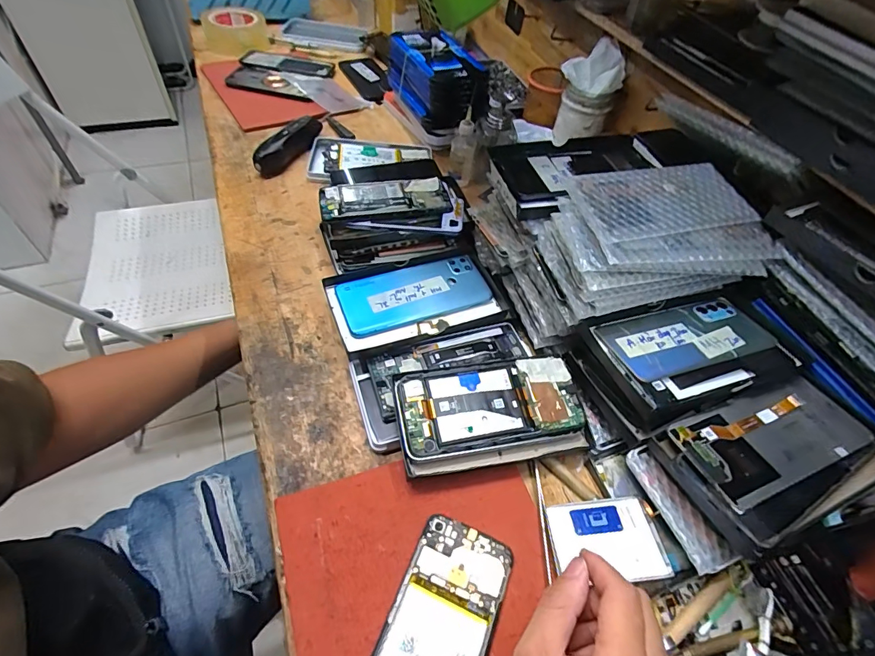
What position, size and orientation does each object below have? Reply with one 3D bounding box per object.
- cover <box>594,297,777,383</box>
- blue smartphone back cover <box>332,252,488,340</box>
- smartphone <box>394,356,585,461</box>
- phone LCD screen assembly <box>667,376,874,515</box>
[{"bbox_3d":[0.231,0.005,0.397,0.150,0.010,0.069,-12,55,-15],"label":"cover"},{"bbox_3d":[-0.023,-0.040,0.479,0.165,0.008,0.075,-14,62,-17],"label":"blue smartphone back cover"},{"bbox_3d":[0.047,0.068,0.388,0.162,0.007,0.073,-7,63,-12],"label":"smartphone"},{"bbox_3d":[0.269,0.082,0.341,0.157,0.011,0.070,-16,56,-18],"label":"phone LCD screen assembly"}]

